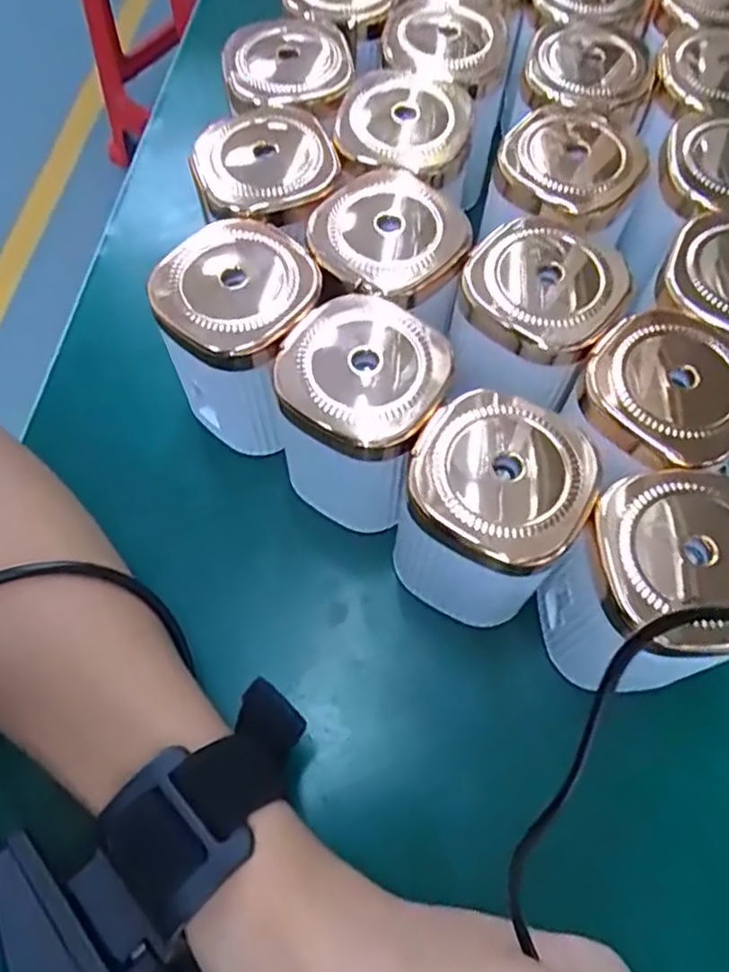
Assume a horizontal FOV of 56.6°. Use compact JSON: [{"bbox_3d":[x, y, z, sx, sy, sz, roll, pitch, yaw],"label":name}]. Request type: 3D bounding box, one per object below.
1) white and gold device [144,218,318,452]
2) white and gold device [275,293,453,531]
[{"bbox_3d":[-0.044,-0.057,0.260,0.050,0.074,0.053,0,62,1],"label":"white and gold device"},{"bbox_3d":[0.000,-0.024,0.248,0.053,0.077,0.054,29,66,15],"label":"white and gold device"}]

